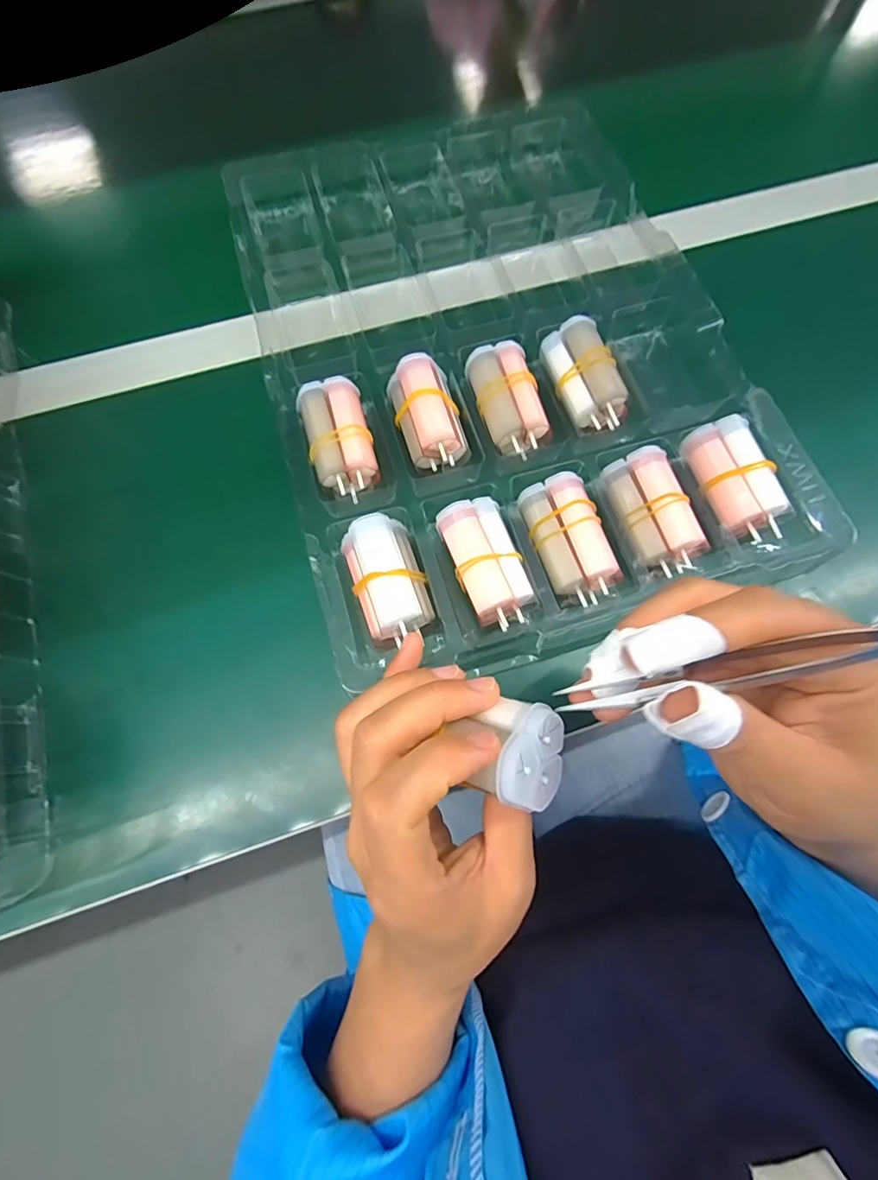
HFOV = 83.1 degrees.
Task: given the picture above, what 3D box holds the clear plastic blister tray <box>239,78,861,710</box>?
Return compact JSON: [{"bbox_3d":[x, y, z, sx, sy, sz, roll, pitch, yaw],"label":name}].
[{"bbox_3d":[0.031,-0.163,0.326,0.280,0.041,0.398,-15,72,-4],"label":"clear plastic blister tray"}]

